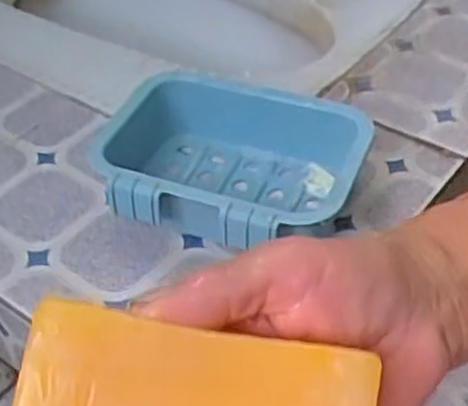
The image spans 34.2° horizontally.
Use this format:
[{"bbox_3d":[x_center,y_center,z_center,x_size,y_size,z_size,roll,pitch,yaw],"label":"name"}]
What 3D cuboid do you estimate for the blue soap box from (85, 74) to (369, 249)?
[{"bbox_3d":[-0.007,-0.021,0.537,0.181,0.062,0.136,14,45,16],"label":"blue soap box"}]

